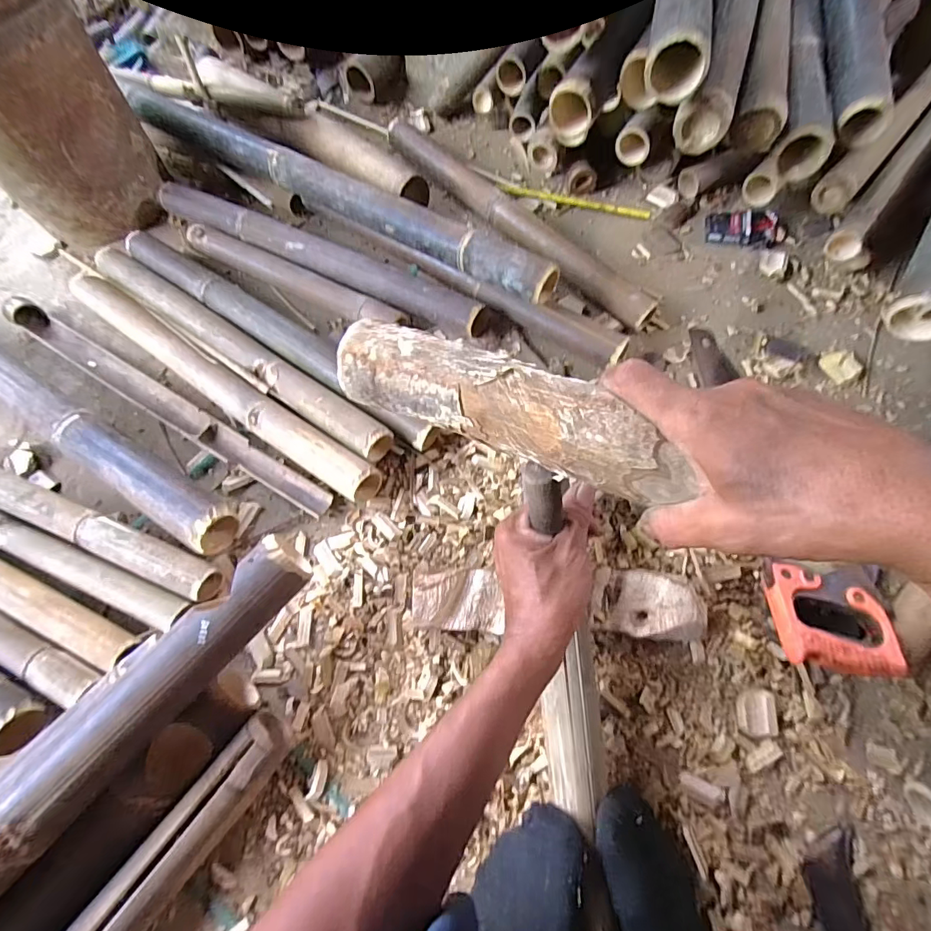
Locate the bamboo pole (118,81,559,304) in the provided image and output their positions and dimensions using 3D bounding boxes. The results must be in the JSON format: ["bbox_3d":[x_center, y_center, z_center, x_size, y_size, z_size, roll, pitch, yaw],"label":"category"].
[{"bbox_3d":[-0.262,-0.487,0.791,0.929,0.060,0.067,31,70,14],"label":"bamboo pole"}]

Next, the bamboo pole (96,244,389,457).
[{"bbox_3d":[-0.372,-0.190,0.733,0.637,0.059,0.056,34,71,15],"label":"bamboo pole"}]

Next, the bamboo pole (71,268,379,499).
[{"bbox_3d":[-0.386,-0.132,0.708,0.634,0.059,0.058,32,71,15],"label":"bamboo pole"}]

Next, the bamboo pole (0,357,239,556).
[{"bbox_3d":[-0.886,-0.236,0.769,1.374,0.080,0.062,30,70,14],"label":"bamboo pole"}]

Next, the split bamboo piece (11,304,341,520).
[{"bbox_3d":[-0.470,-0.101,0.716,0.666,0.029,0.050,29,70,14],"label":"split bamboo piece"}]

